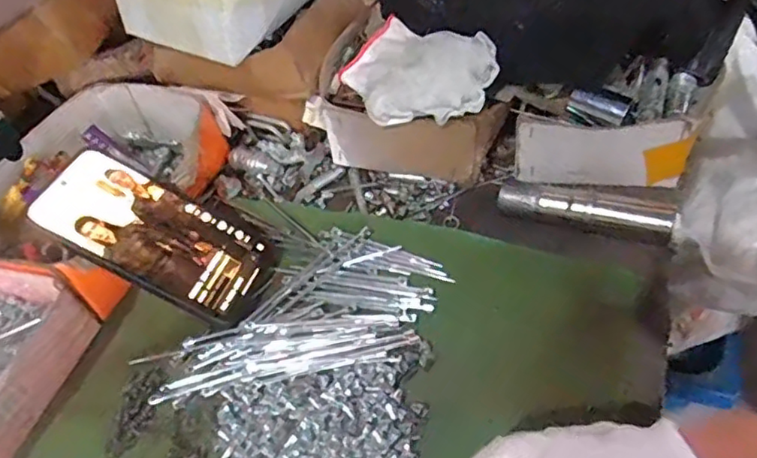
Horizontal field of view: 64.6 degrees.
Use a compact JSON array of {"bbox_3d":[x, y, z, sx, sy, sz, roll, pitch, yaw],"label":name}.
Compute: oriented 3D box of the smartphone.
[{"bbox_3d":[-0.153,0.003,0.424,0.160,0.006,0.077,30,56,-4],"label":"smartphone"}]

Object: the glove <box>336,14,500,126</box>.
[{"bbox_3d":[0.022,-0.112,0.447,0.116,0.048,0.077,26,57,28],"label":"glove"}]

